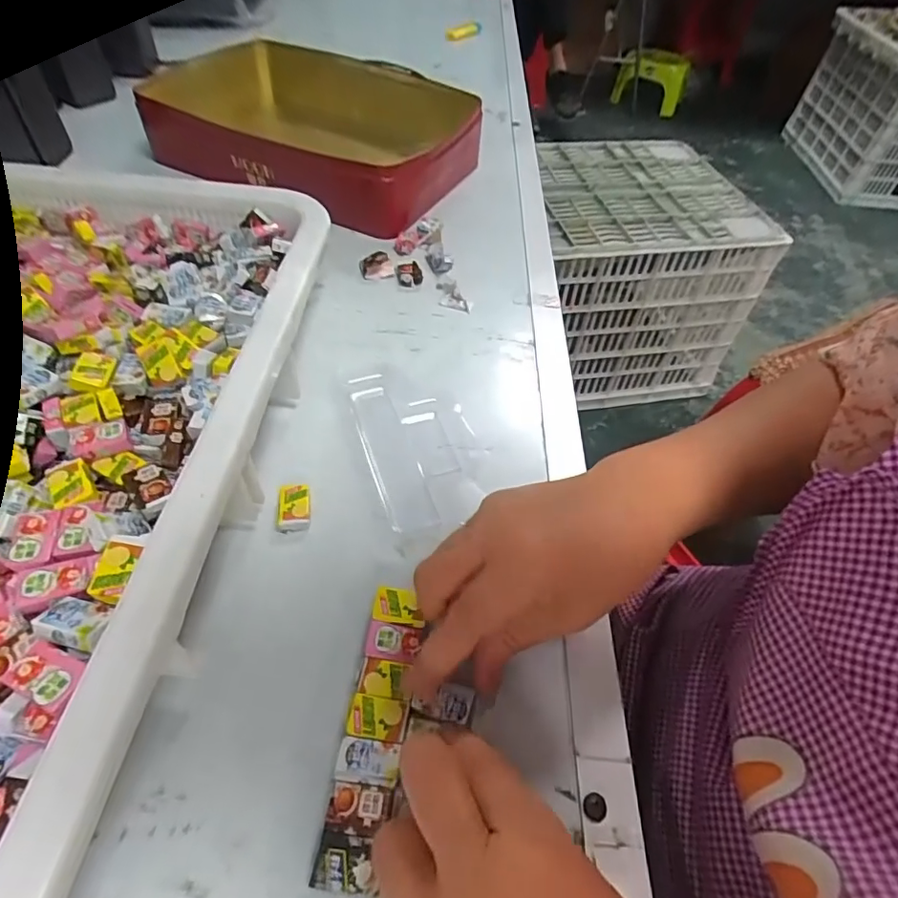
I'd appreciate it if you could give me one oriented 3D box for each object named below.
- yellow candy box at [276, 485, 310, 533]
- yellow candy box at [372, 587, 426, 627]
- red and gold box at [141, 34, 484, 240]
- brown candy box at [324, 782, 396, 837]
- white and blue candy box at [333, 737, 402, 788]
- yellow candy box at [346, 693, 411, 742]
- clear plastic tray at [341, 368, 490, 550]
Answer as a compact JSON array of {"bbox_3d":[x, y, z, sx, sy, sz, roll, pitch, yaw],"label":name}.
[{"bbox_3d":[-0.088,0.032,0.301,0.019,0.009,0.030,-4,51,-8],"label":"yellow candy box"},{"bbox_3d":[-0.024,0.076,0.260,0.024,0.004,0.017,5,50,0],"label":"yellow candy box"},{"bbox_3d":[-0.120,-0.329,0.549,0.279,0.079,0.245,23,53,15],"label":"red and gold box"},{"bbox_3d":[-0.035,0.141,0.210,0.025,0.004,0.017,6,50,1],"label":"brown candy box"},{"bbox_3d":[-0.033,0.128,0.221,0.025,0.004,0.016,7,50,2],"label":"white and blue candy box"},{"bbox_3d":[-0.031,0.116,0.232,0.025,0.004,0.017,8,50,3],"label":"yellow candy box"},{"bbox_3d":[-0.019,-0.004,0.338,0.077,0.011,0.132,-15,53,-16],"label":"clear plastic tray"}]

